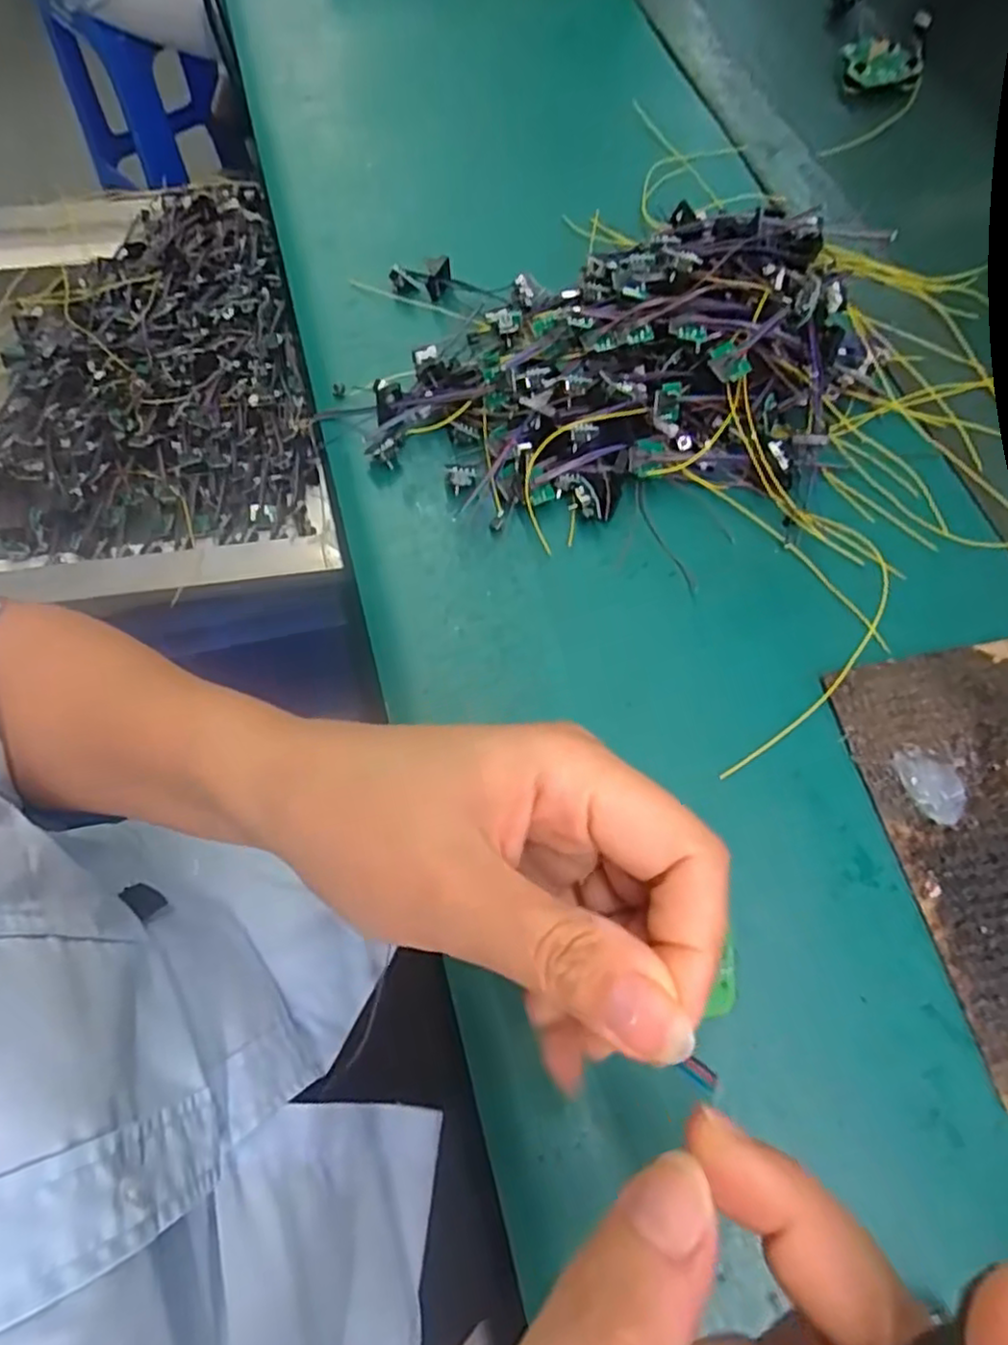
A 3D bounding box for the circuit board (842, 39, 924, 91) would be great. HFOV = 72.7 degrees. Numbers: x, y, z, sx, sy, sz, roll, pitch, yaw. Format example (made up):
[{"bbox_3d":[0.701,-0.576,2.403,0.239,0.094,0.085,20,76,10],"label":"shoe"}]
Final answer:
[{"bbox_3d":[0.279,-0.448,0.504,0.057,0.008,0.039,-1,83,-3],"label":"circuit board"}]

